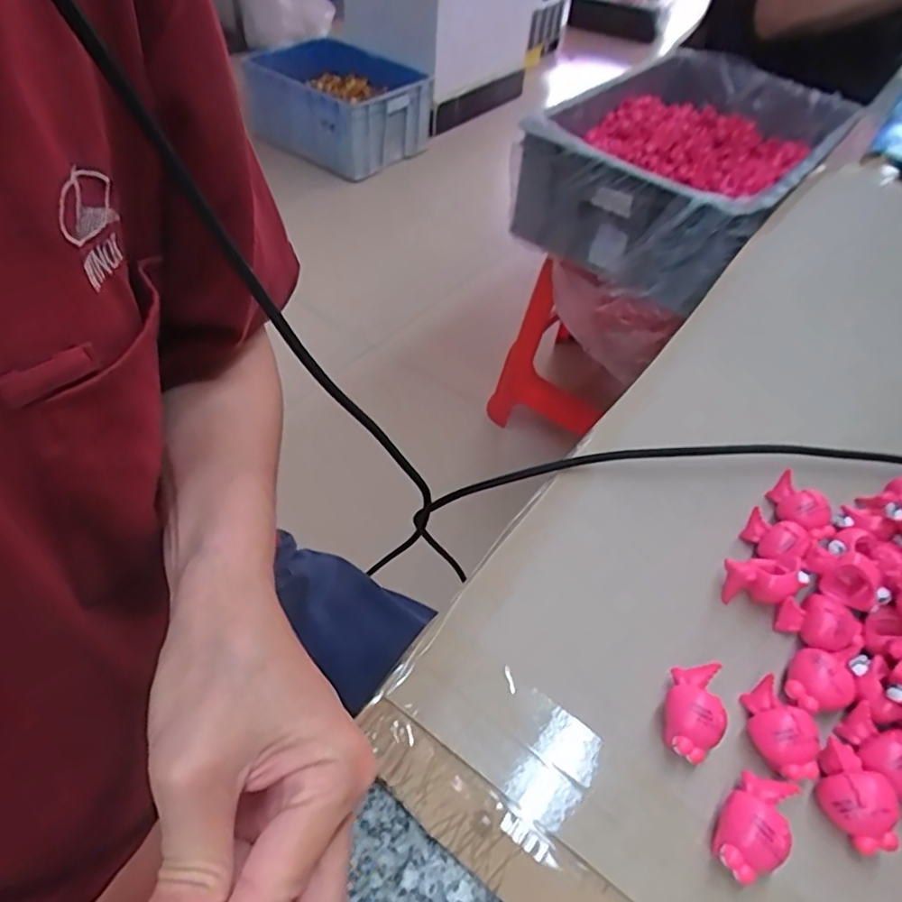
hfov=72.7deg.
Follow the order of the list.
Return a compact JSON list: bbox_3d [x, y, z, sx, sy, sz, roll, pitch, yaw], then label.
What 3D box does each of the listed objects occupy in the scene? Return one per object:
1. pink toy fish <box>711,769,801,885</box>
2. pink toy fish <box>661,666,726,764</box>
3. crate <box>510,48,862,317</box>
[{"bbox_3d":[0.113,0.139,0.228,0.022,0.023,0.036,20,50,12],"label":"pink toy fish"},{"bbox_3d":[0.100,0.108,0.254,0.021,0.024,0.035,10,49,3],"label":"pink toy fish"},{"bbox_3d":[0.364,-0.441,0.976,0.358,0.173,0.541,34,54,22],"label":"crate"}]

